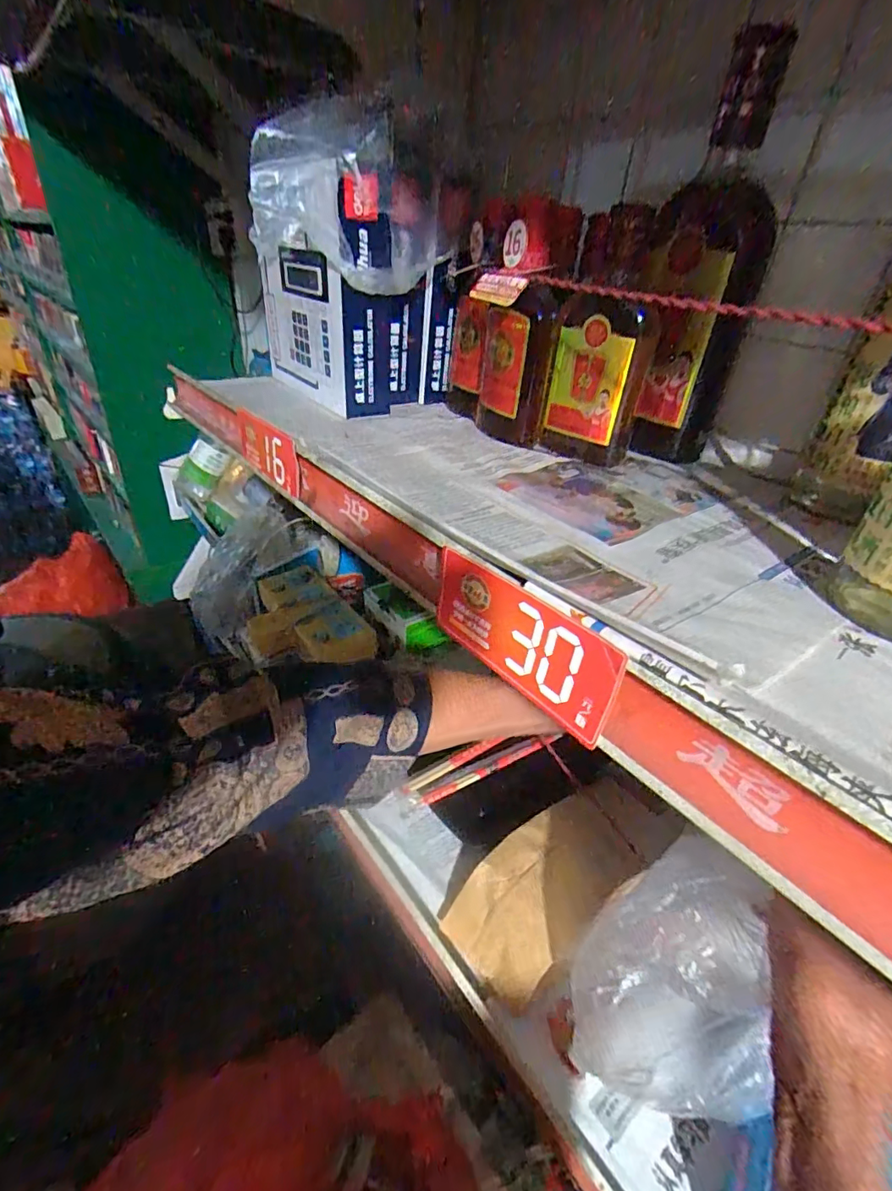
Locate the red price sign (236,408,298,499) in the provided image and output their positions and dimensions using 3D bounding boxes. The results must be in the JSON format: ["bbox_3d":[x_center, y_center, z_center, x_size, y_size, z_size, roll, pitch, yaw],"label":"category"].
[{"bbox_3d":[-0.122,-0.099,0.351,0.005,0.035,0.090,-16,39,-37],"label":"red price sign"}]

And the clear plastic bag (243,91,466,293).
[{"bbox_3d":[-0.081,-0.316,0.429,0.118,0.100,0.160,-15,36,-28],"label":"clear plastic bag"}]

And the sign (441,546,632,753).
[{"bbox_3d":[0.027,0.017,0.200,0.004,0.039,0.088,-15,37,-38],"label":"sign"}]

